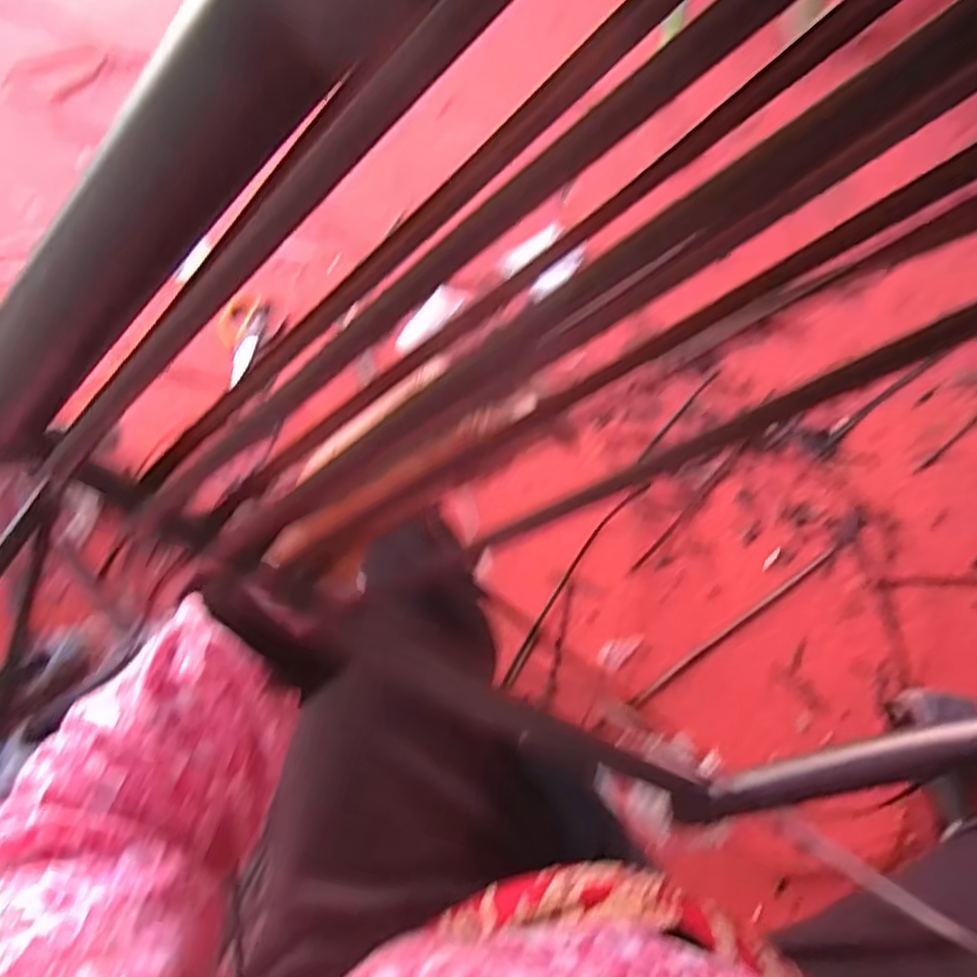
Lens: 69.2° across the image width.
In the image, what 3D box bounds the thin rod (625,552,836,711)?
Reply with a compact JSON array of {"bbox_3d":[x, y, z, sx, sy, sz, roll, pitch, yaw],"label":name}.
[{"bbox_3d":[0.345,0.185,0.976,0.387,0.014,0.013,-30,67,-18],"label":"thin rod"}]

